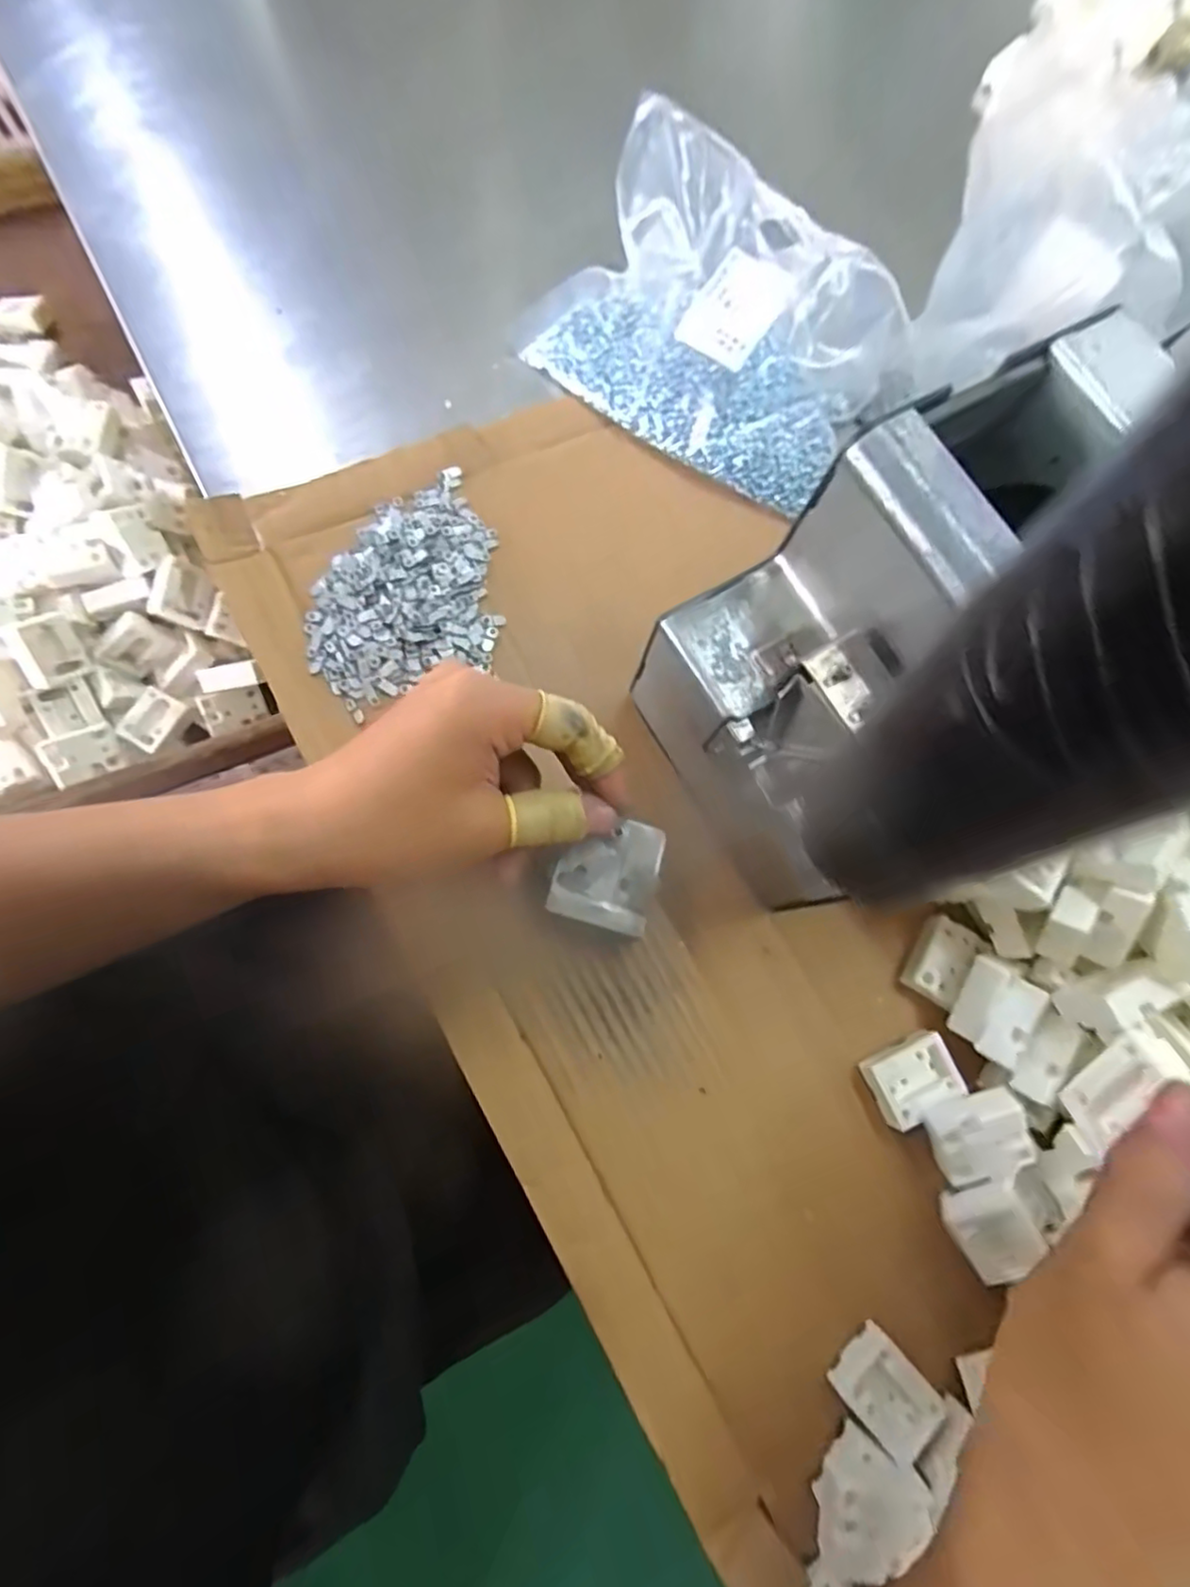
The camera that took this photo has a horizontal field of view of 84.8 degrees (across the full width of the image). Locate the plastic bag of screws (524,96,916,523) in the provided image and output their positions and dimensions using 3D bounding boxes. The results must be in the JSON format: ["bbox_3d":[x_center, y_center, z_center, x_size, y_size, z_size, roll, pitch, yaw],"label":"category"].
[{"bbox_3d":[0.067,-0.253,0.346,0.191,0.056,0.130,38,77,5],"label":"plastic bag of screws"}]

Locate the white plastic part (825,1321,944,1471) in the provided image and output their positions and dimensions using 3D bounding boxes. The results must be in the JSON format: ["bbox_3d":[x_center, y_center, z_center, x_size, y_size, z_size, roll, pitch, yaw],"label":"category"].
[{"bbox_3d":[0.115,0.236,0.256,0.028,0.014,0.037,-44,82,-10],"label":"white plastic part"}]

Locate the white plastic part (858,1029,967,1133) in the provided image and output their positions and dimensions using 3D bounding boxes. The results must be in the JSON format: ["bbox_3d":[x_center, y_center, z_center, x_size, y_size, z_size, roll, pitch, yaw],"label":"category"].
[{"bbox_3d":[0.139,0.125,0.286,0.037,0.012,0.029,-26,80,-10],"label":"white plastic part"}]

